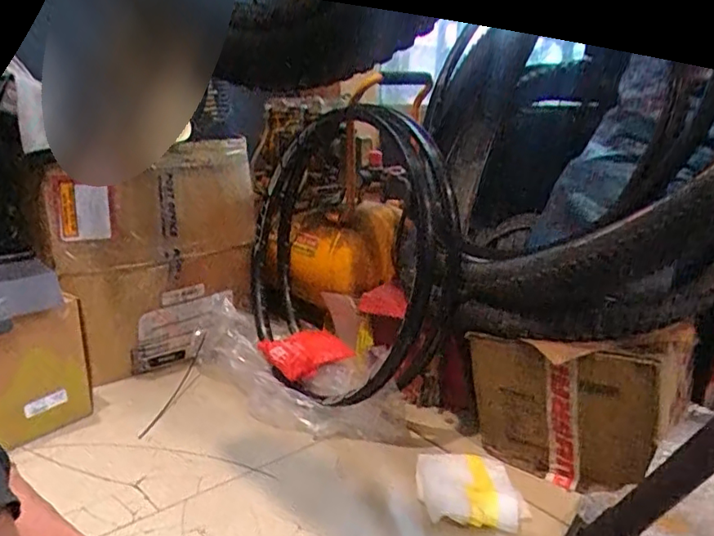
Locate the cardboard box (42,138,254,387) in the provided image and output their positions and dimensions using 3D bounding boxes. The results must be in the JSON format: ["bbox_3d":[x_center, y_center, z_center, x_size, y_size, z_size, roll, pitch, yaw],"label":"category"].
[{"bbox_3d":[-0.400,-0.011,1.219,0.418,0.469,0.075,-12,21,-33],"label":"cardboard box"}]

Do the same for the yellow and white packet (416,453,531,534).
[{"bbox_3d":[0.174,0.338,0.886,0.159,0.055,0.132,1,17,6],"label":"yellow and white packet"}]

